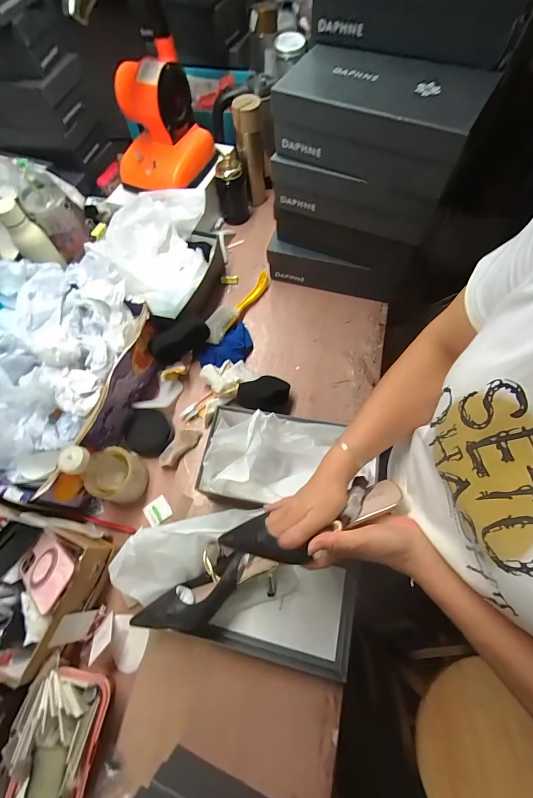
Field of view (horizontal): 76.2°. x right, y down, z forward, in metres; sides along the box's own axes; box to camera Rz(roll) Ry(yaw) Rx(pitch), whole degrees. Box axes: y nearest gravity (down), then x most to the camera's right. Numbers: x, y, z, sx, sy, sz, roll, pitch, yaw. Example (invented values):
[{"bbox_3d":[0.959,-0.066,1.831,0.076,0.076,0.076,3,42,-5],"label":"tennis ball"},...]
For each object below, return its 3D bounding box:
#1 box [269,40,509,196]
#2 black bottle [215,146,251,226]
[{"bbox_3d":[0.172,-0.443,0.535,0.288,0.095,0.150,28,70,15],"label":"box"},{"bbox_3d":[-0.090,-0.548,0.891,0.077,0.152,0.060,-3,65,2],"label":"black bottle"}]

